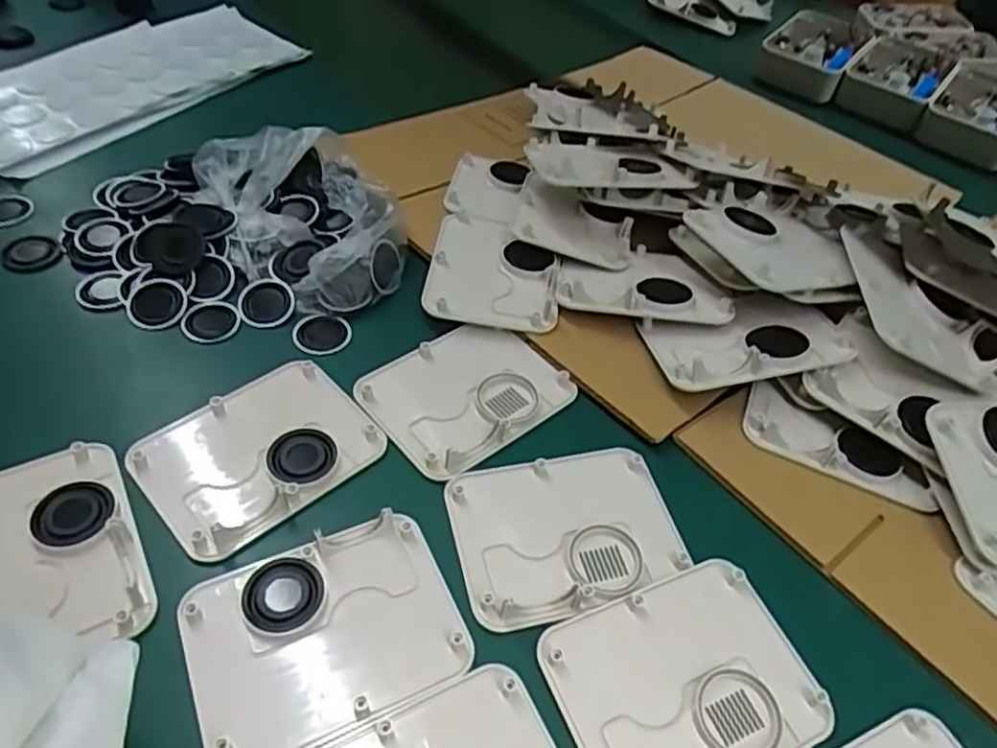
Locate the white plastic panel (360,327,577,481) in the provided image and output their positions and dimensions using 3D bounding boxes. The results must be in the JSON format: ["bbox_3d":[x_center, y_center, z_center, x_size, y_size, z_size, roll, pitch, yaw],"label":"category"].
[{"bbox_3d":[-0.022,0.011,0.459,0.120,0.010,0.095,-30,58,-27],"label":"white plastic panel"}]

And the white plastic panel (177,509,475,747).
[{"bbox_3d":[-0.085,0.125,0.344,0.125,0.009,0.096,-18,53,-20],"label":"white plastic panel"}]

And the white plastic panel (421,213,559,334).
[{"bbox_3d":[-0.003,-0.079,0.529,0.094,0.019,0.114,7,49,1],"label":"white plastic panel"}]

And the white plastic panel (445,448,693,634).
[{"bbox_3d":[0.038,0.087,0.396,0.124,0.011,0.096,-8,50,-12],"label":"white plastic panel"}]

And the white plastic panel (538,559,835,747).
[{"bbox_3d":[0.091,0.150,0.343,0.124,0.008,0.096,-17,52,-19],"label":"white plastic panel"}]

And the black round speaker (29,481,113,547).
[{"bbox_3d":[-0.225,0.075,0.369,0.038,0.006,0.037,3,49,-3],"label":"black round speaker"}]

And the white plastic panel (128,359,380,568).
[{"bbox_3d":[-0.142,0.044,0.413,0.124,0.010,0.098,-34,59,-29],"label":"white plastic panel"}]

